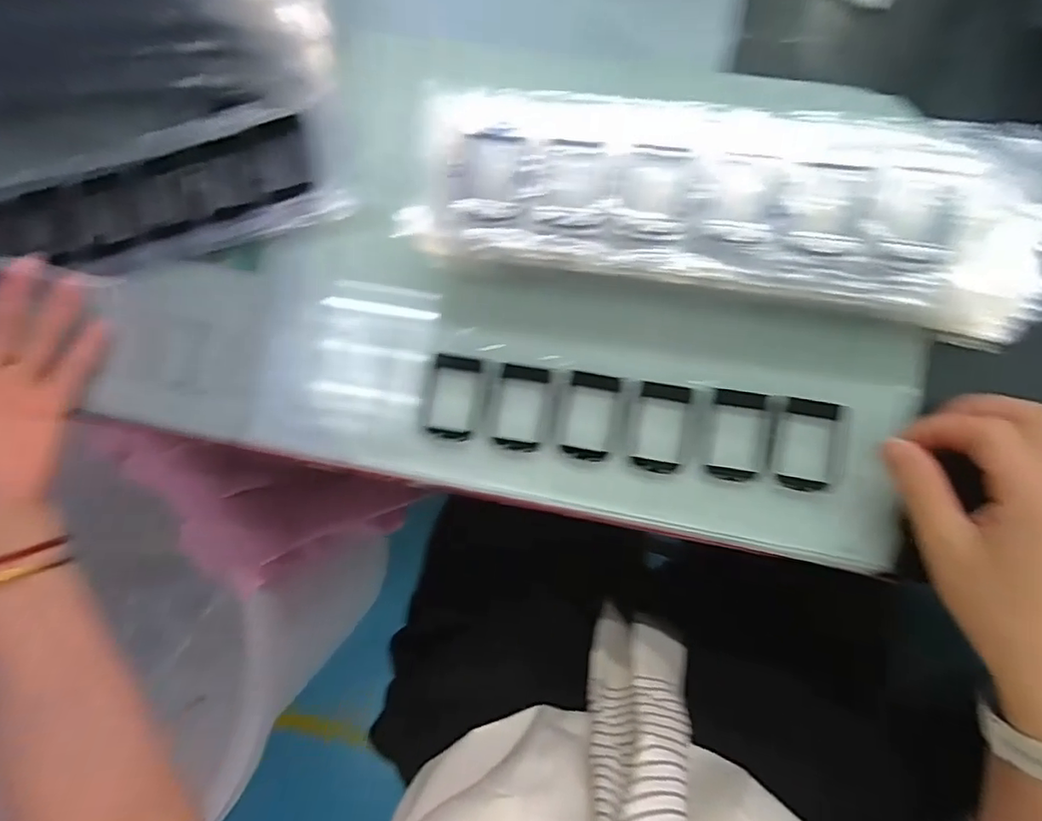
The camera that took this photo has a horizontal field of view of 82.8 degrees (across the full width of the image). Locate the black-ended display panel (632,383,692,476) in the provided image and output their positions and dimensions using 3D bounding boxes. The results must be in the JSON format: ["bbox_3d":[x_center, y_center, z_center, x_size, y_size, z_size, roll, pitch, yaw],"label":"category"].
[{"bbox_3d":[0.081,0.010,0.341,0.028,0.005,0.050,9,89,6],"label":"black-ended display panel"}]

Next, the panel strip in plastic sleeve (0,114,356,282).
[{"bbox_3d":[-0.241,-0.125,0.371,0.248,0.020,0.070,-12,87,5],"label":"panel strip in plastic sleeve"}]

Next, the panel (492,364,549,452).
[{"bbox_3d":[0.000,-0.002,0.352,0.028,0.006,0.049,8,88,6],"label":"panel"}]

